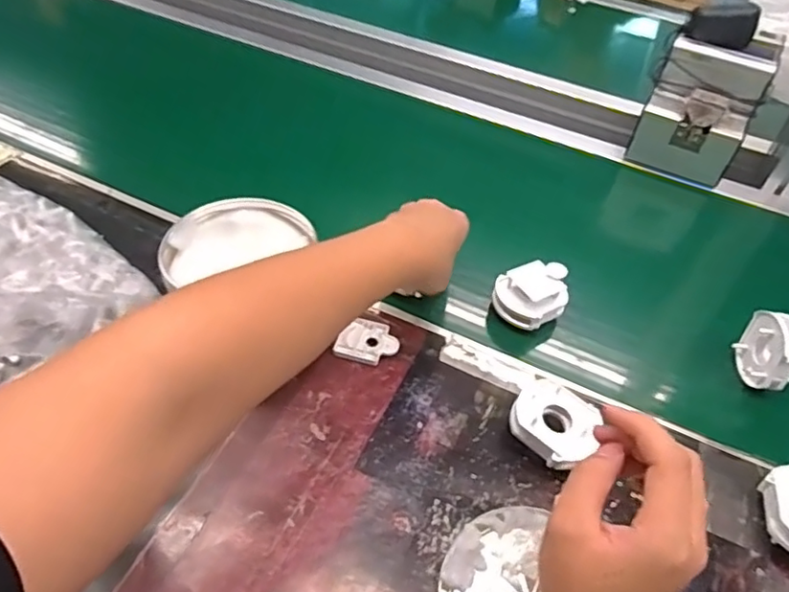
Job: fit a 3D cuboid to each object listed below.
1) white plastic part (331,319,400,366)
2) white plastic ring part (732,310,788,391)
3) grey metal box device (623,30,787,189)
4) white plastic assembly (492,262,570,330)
[{"bbox_3d":[-0.023,0.043,0.552,0.054,0.007,0.044,11,47,5],"label":"white plastic part"},{"bbox_3d":[0.346,0.052,0.542,0.025,0.067,0.065,8,47,2],"label":"white plastic ring part"},{"bbox_3d":[0.412,-0.263,0.788,0.127,0.139,0.165,25,49,17],"label":"grey metal box device"},{"bbox_3d":[0.139,-0.003,0.586,0.068,0.035,0.061,-22,53,-24],"label":"white plastic assembly"}]

